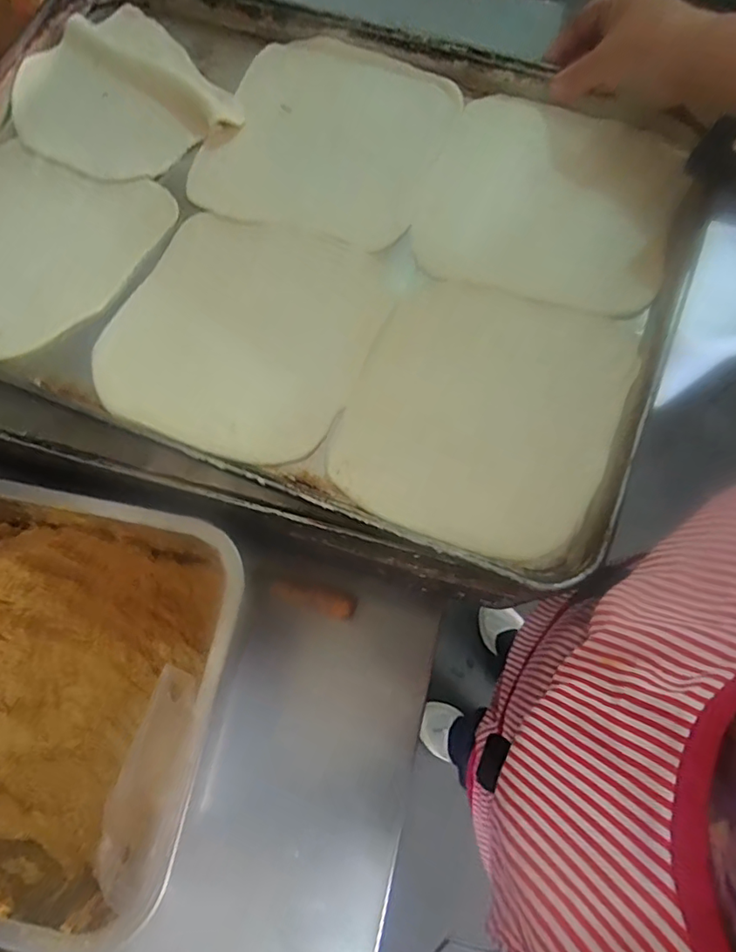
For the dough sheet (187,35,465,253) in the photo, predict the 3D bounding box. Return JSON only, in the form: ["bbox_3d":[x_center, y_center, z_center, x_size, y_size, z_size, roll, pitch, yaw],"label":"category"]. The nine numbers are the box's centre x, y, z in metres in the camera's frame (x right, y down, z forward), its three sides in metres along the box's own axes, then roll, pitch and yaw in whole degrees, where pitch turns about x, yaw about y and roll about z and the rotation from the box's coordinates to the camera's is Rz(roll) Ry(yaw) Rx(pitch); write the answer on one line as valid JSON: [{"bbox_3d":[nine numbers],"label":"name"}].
[{"bbox_3d":[-0.036,-0.283,0.463,0.183,0.019,0.187,25,80,5],"label":"dough sheet"}]

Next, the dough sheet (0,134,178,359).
[{"bbox_3d":[-0.275,-0.185,0.443,0.170,0.020,0.189,27,74,9],"label":"dough sheet"}]

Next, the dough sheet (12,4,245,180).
[{"bbox_3d":[-0.220,-0.328,0.475,0.156,0.018,0.185,-41,76,-12],"label":"dough sheet"}]

